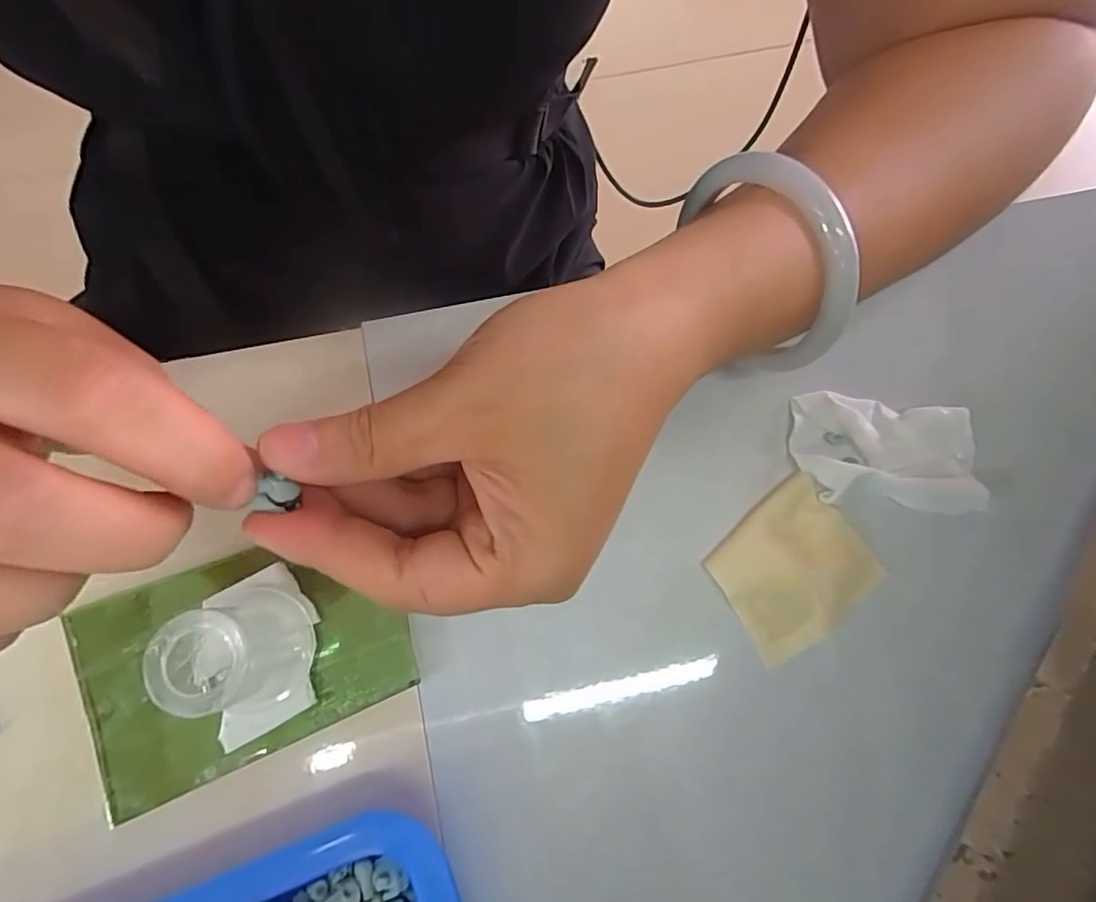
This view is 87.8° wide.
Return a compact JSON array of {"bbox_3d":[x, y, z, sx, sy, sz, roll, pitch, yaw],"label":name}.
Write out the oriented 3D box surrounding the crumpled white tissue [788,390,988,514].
[{"bbox_3d":[0.124,-0.001,0.208,0.067,0.011,0.040,4,77,1],"label":"crumpled white tissue"}]

